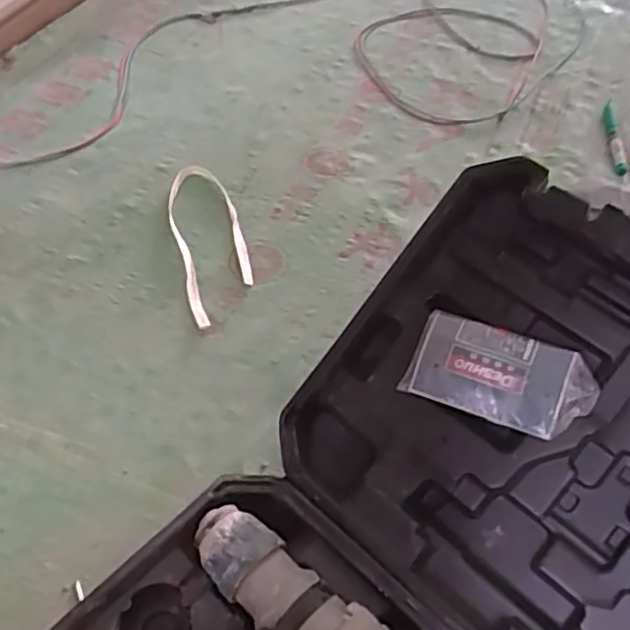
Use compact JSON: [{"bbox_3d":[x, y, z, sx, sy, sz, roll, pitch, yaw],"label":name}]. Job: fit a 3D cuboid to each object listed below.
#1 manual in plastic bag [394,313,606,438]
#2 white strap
[{"bbox_3d":[0.148,0.049,0.538,0.140,0.018,0.076,21,80,20],"label":"manual in plastic bag"},{"bbox_3d":[-0.129,-0.097,0.814,0.082,0.013,0.259,-13,53,-12],"label":"white strap"}]

